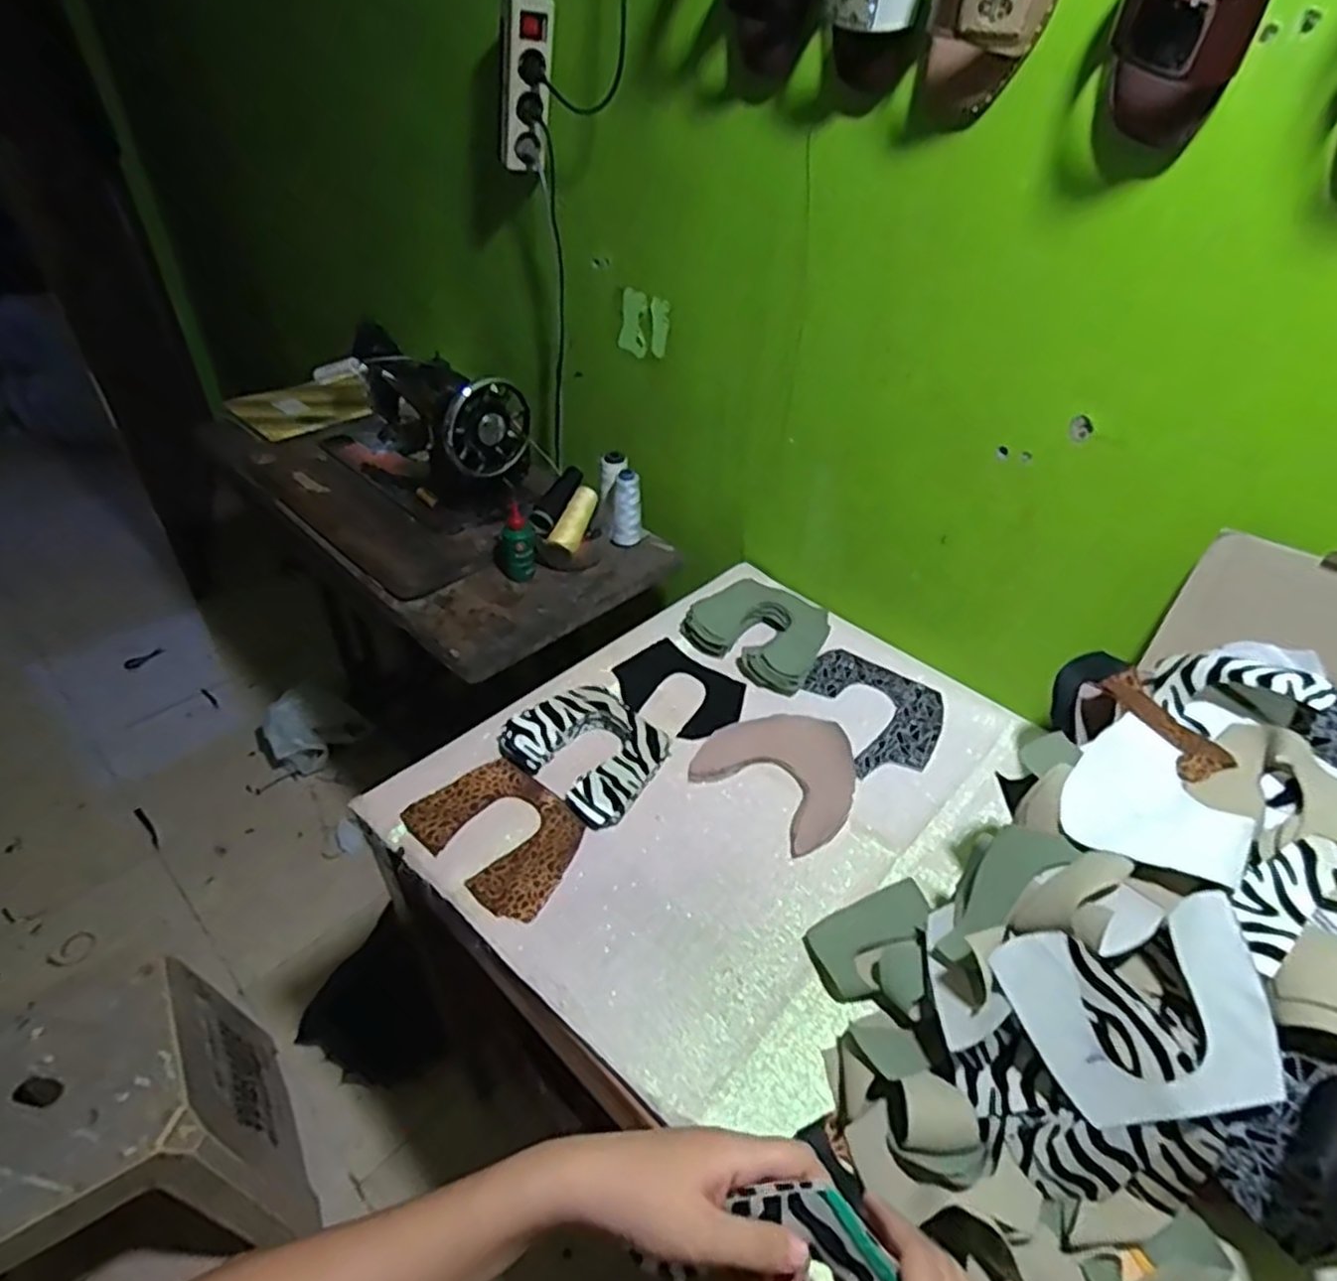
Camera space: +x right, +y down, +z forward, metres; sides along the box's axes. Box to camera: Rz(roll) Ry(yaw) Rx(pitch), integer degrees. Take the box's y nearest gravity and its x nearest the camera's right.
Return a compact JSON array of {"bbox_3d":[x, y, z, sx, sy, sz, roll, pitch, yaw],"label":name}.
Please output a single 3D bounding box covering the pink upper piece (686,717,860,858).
[{"bbox_3d":[0.131,0.134,0.808,0.162,0.014,0.161,31,49,29],"label":"pink upper piece"}]

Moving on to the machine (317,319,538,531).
[{"bbox_3d":[-0.395,-0.340,1.145,0.398,0.205,0.158,30,48,28],"label":"machine"}]

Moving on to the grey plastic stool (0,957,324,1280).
[{"bbox_3d":[-0.705,0.660,0.984,0.298,0.414,0.277,-22,47,-27],"label":"grey plastic stool"}]

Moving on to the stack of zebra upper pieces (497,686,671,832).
[{"bbox_3d":[-0.083,0.114,0.802,0.157,0.034,0.131,29,48,27],"label":"stack of zebra upper pieces"}]

